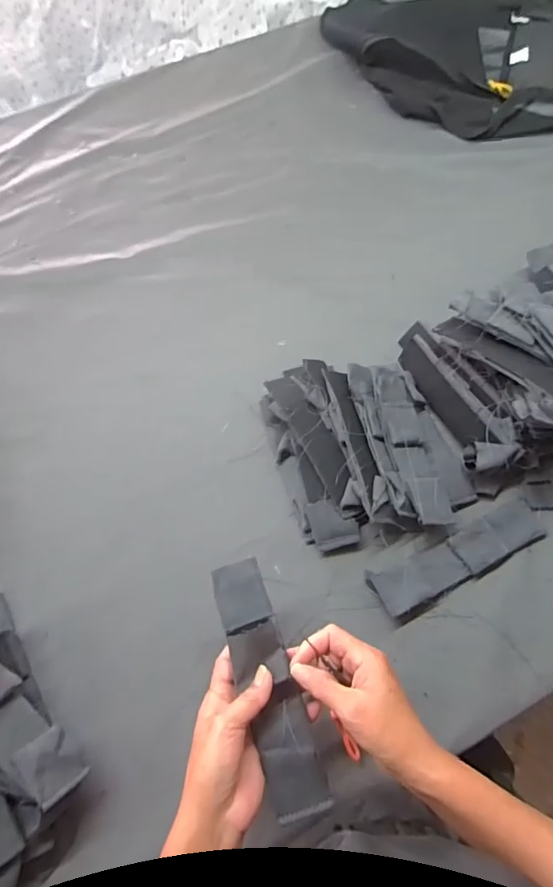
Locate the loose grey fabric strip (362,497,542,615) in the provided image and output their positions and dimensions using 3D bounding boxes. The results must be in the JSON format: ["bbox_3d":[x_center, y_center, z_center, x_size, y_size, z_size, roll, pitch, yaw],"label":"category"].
[{"bbox_3d":[0.197,0.122,0.536,0.197,0.022,0.053,-22,65,-9],"label":"loose grey fabric strip"}]

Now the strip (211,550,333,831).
[{"bbox_3d":[-0.007,0.195,0.411,0.044,0.038,0.197,-17,73,-7],"label":"strip"}]

